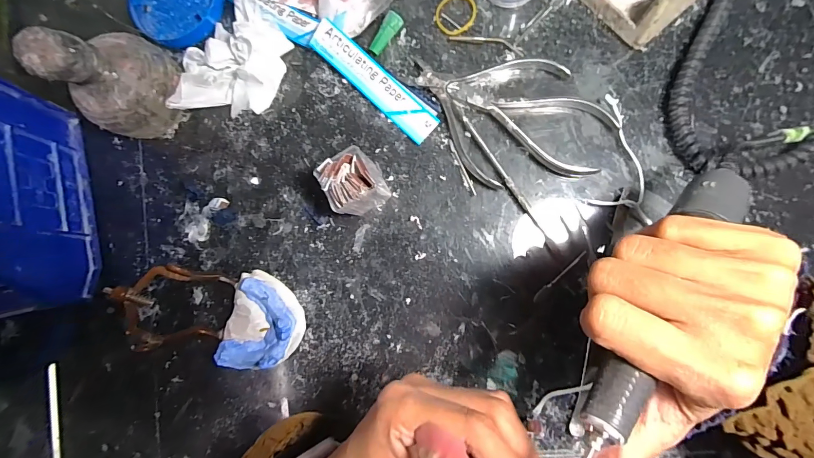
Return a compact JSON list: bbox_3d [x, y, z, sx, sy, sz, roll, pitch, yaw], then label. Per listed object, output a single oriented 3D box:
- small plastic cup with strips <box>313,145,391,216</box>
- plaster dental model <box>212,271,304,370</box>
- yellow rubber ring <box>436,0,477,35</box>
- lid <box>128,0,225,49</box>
[{"bbox_3d":[-0.036,-0.032,0.266,0.034,0.056,0.035,-29,84,6],"label":"small plastic cup with strips"},{"bbox_3d":[-0.111,0.072,0.283,0.057,0.029,0.068,12,89,8],"label":"plaster dental model"},{"bbox_3d":[0.039,-0.169,0.290,0.031,0.004,0.034,0,87,8],"label":"yellow rubber ring"},{"bbox_3d":[-0.199,-0.198,0.320,0.082,0.014,0.077,0,87,8],"label":"lid"}]

